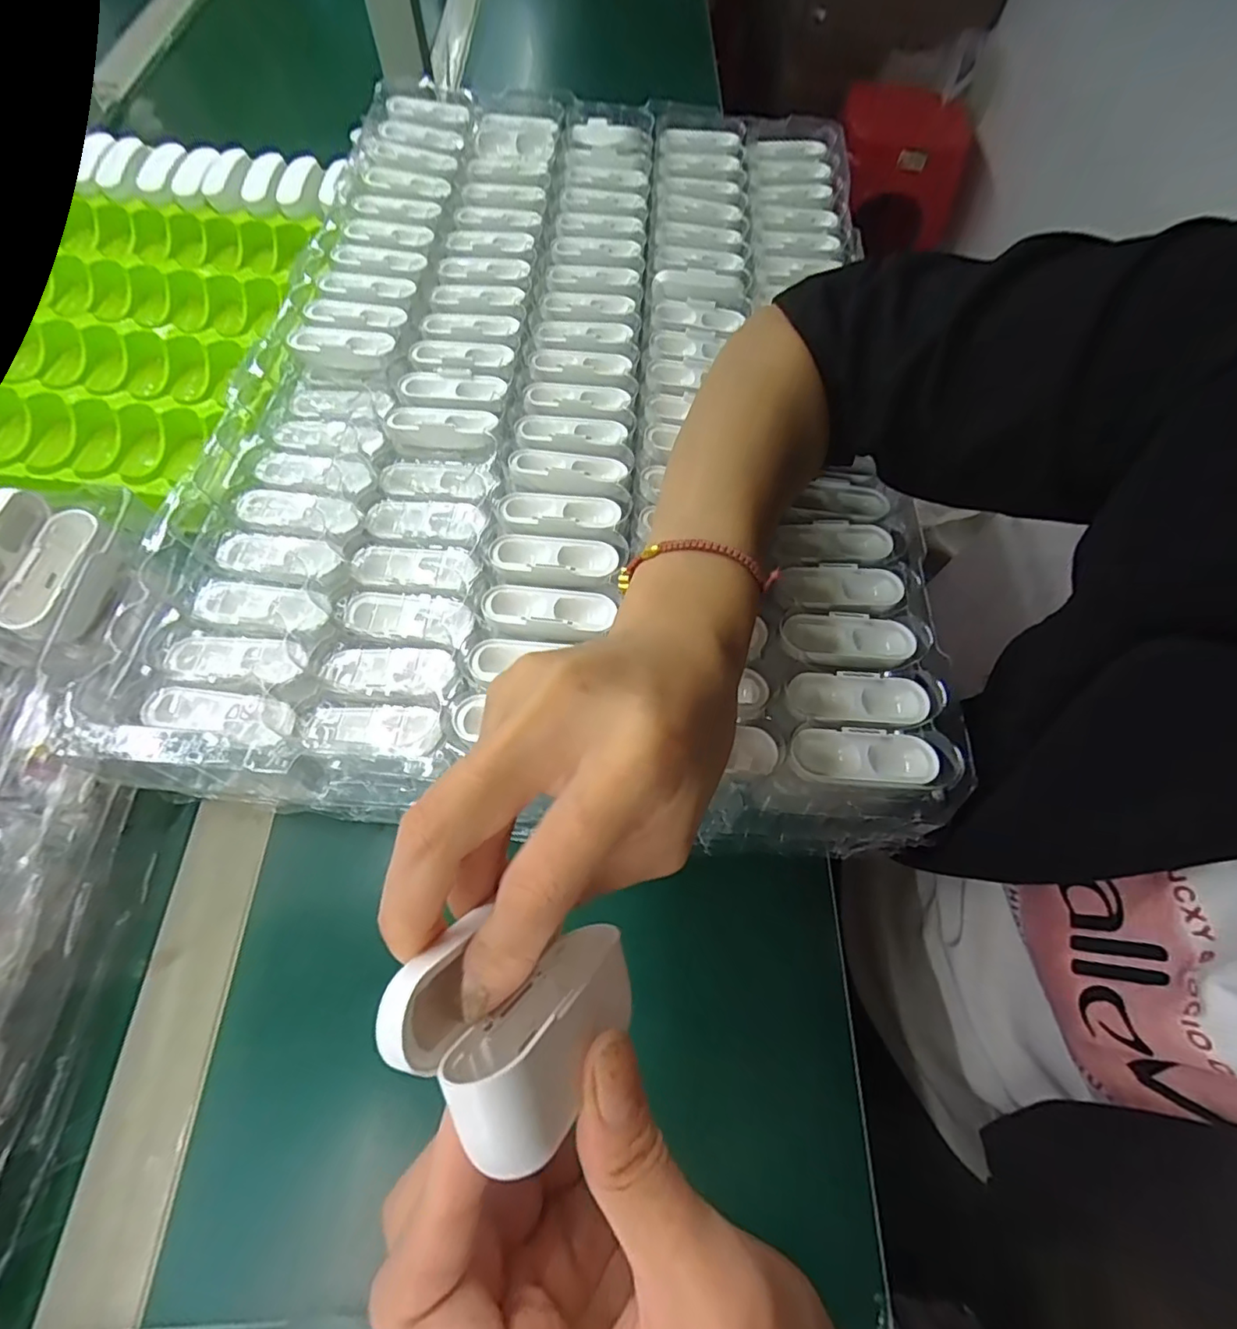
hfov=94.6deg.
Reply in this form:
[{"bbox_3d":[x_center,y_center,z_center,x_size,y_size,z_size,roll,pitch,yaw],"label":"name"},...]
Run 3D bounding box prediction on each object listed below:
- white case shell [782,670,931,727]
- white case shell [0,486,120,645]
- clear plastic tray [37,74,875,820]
[{"bbox_3d":[0.116,0.018,0.277,0.063,0.014,0.025,4,65,-1],"label":"white case shell"},{"bbox_3d":[-0.275,-0.047,0.271,0.044,0.038,0.066,4,65,-1],"label":"white case shell"},{"bbox_3d":[-0.043,-0.204,0.373,0.370,0.030,0.593,6,65,0],"label":"clear plastic tray"}]

